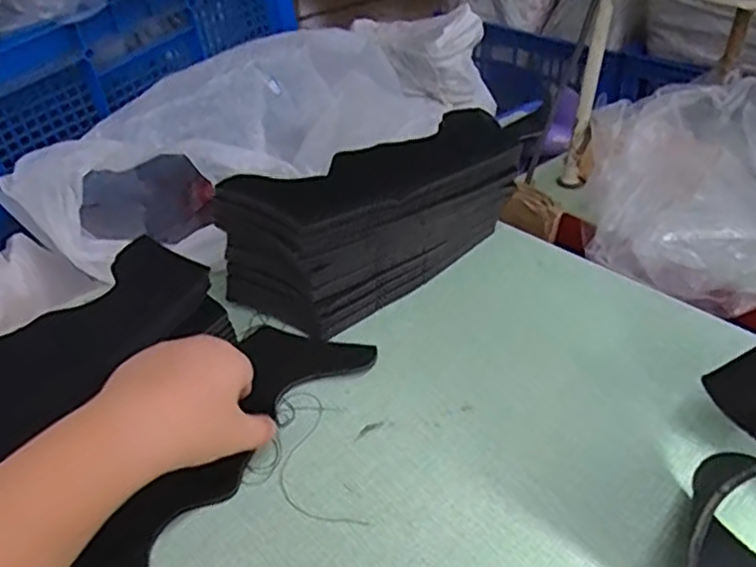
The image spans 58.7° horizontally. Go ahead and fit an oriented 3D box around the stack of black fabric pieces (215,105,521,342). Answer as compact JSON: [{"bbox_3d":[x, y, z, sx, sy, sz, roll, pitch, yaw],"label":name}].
[{"bbox_3d":[0.001,-0.057,0.591,0.262,0.107,0.114,-27,43,-30],"label":"stack of black fabric pieces"}]

